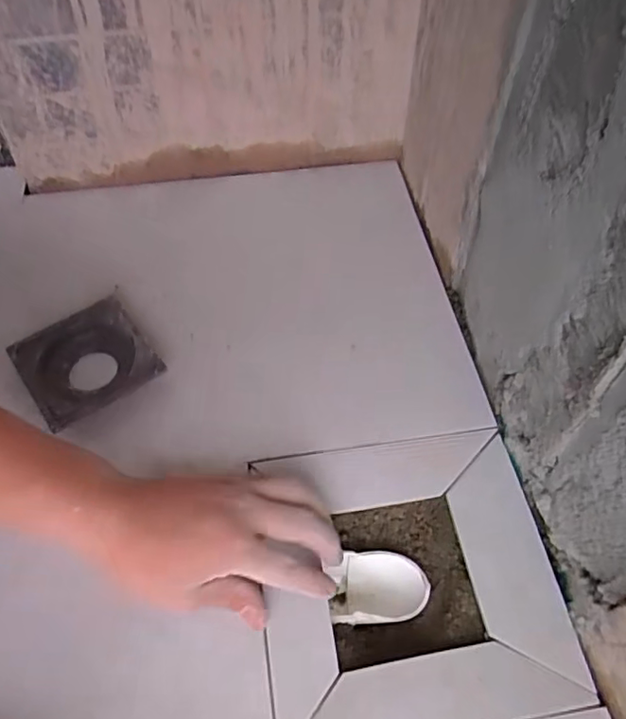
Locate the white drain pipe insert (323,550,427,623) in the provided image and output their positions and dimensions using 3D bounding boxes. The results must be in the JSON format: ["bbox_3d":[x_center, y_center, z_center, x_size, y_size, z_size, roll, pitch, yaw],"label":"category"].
[{"bbox_3d":[0.049,0.176,0.430,0.069,0.039,0.048,-1,55,-1],"label":"white drain pipe insert"}]

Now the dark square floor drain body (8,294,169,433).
[{"bbox_3d":[-0.189,0.003,0.477,0.096,0.028,0.093,-32,61,-21],"label":"dark square floor drain body"}]

